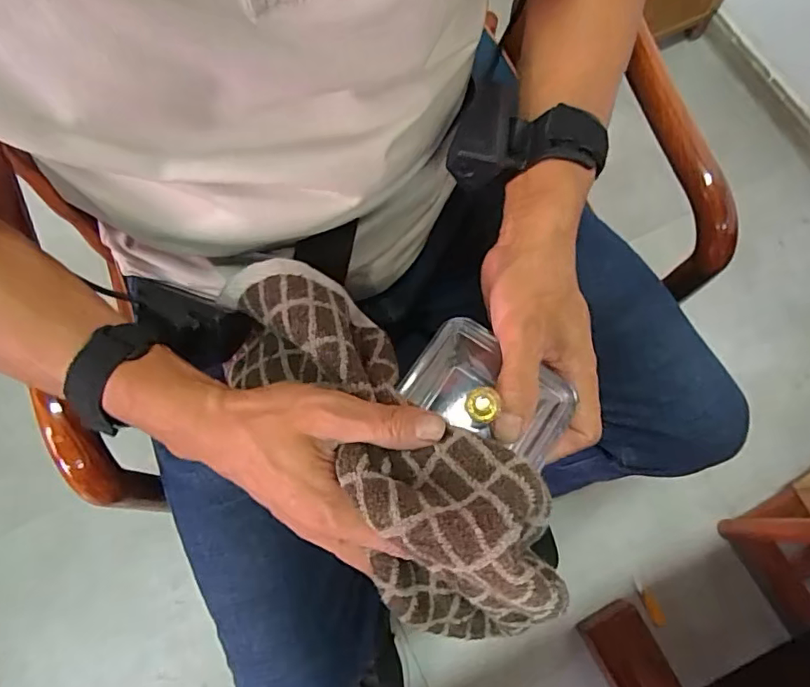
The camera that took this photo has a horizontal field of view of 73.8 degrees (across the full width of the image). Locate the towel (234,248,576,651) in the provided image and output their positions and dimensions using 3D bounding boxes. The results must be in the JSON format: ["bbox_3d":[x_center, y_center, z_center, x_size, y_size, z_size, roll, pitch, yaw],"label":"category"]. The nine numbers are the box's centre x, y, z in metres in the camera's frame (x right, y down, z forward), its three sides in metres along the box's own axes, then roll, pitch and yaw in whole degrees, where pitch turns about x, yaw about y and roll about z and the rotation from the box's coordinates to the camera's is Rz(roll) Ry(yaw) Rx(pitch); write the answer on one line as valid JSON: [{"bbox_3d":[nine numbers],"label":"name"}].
[{"bbox_3d":[-0.017,0.060,0.321,0.087,0.133,0.243,-35,63,-12],"label":"towel"}]

